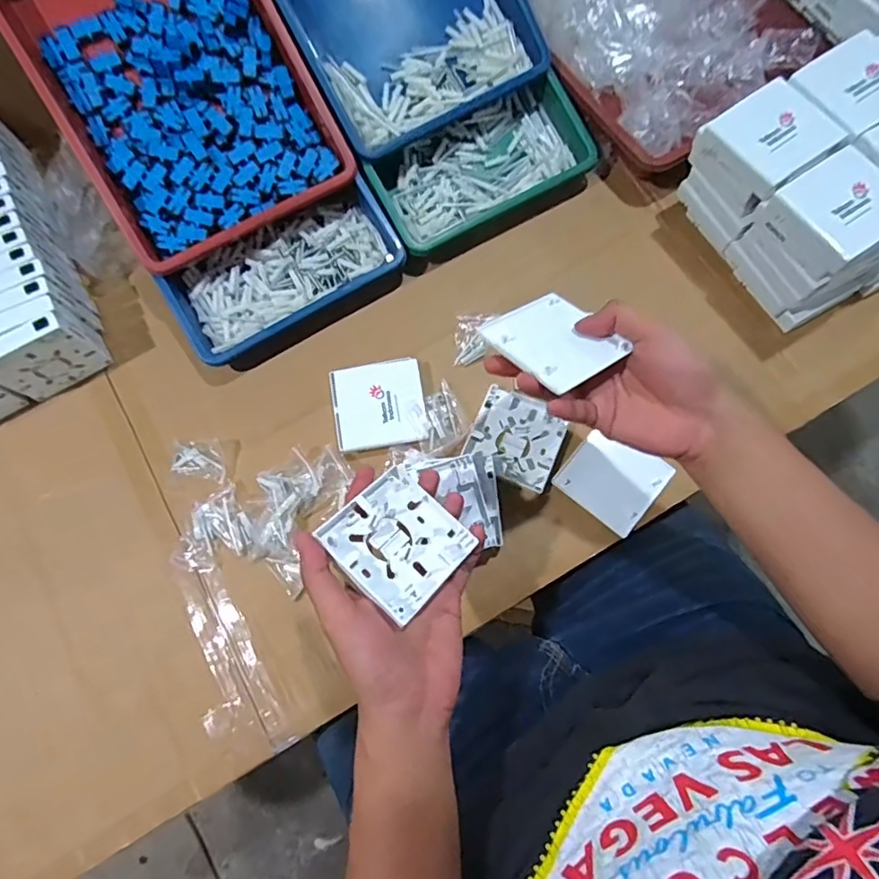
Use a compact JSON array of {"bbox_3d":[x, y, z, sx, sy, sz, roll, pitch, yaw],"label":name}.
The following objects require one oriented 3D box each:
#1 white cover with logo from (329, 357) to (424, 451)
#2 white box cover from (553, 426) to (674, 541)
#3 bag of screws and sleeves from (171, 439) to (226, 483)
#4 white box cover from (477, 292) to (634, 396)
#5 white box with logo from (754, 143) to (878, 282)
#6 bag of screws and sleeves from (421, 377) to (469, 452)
[{"bbox_3d":[-0.062,-0.036,0.544,0.090,0.009,0.086,-9,75,-1],"label":"white cover with logo"},{"bbox_3d":[0.167,0.037,0.521,0.084,0.008,0.083,40,79,11],"label":"white box cover"},{"bbox_3d":[-0.245,0.022,0.552,0.057,0.014,0.041,3,75,3],"label":"bag of screws and sleeves"},{"bbox_3d":[0.084,-0.076,0.402,0.087,0.006,0.083,-28,58,-29],"label":"white box cover"},{"bbox_3d":[0.351,-0.197,0.476,0.084,0.049,0.090,-33,76,-7],"label":"white box with logo"},{"bbox_3d":[-0.003,-0.023,0.545,0.053,0.014,0.061,-26,75,-5],"label":"bag of screws and sleeves"}]

